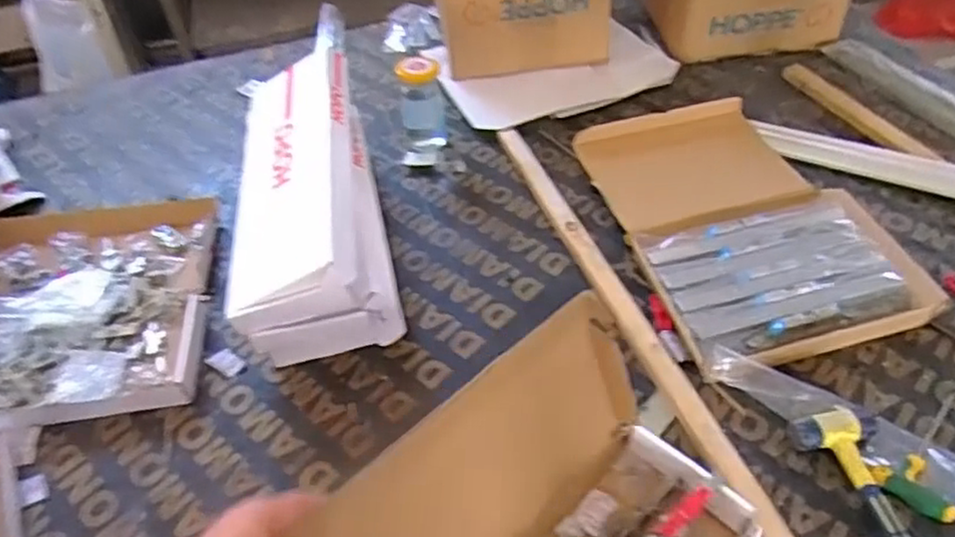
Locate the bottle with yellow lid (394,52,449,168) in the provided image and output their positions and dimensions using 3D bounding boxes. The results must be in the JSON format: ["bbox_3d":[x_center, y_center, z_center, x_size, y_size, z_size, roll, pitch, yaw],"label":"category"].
[{"bbox_3d":[-0.078,-0.220,0.989,0.065,0.134,0.077,-7,48,-2],"label":"bottle with yellow lid"}]

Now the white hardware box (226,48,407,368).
[{"bbox_3d":[-0.196,-0.082,0.850,0.159,0.154,0.401,-9,49,-4],"label":"white hardware box"}]

